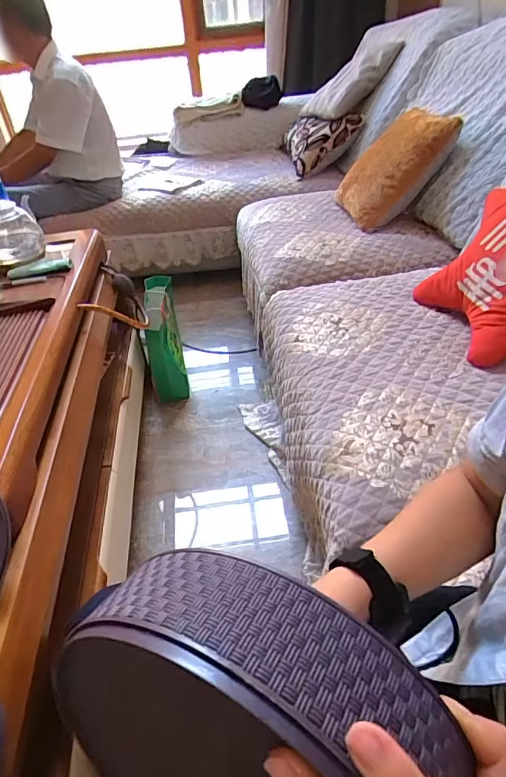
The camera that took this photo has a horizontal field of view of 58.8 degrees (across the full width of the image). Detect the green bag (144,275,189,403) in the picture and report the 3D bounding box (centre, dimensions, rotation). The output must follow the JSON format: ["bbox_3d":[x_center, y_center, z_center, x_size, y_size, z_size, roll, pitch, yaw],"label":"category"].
[{"bbox_3d":[-0.304,-0.169,1.558,0.107,0.329,0.305,-10,40,-5],"label":"green bag"}]

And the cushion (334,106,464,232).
[{"bbox_3d":[0.472,-0.763,1.534,0.145,0.407,0.303,16,39,-51],"label":"cushion"}]

